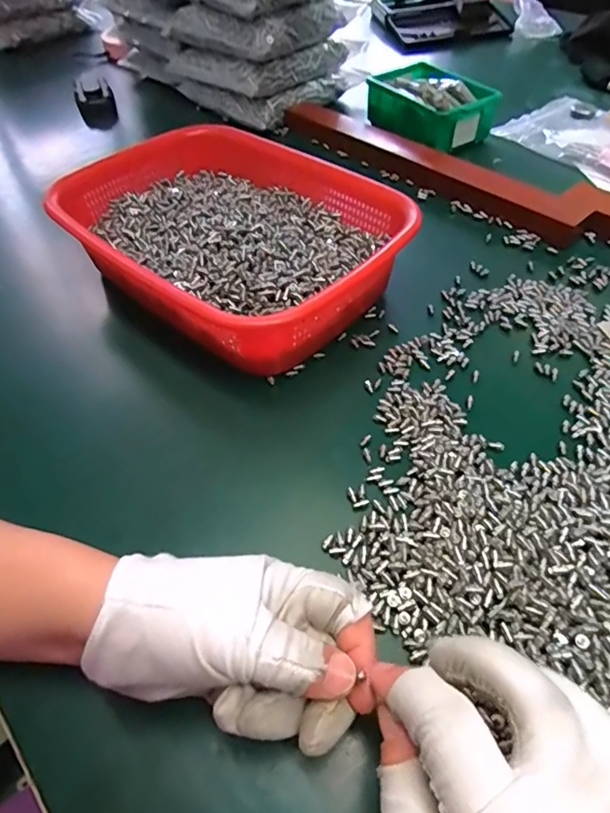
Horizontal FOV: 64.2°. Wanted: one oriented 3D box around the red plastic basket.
[{"bbox_3d":[-0.058,-0.148,0.427,0.284,0.075,0.222,33,60,25],"label":"red plastic basket"}]

